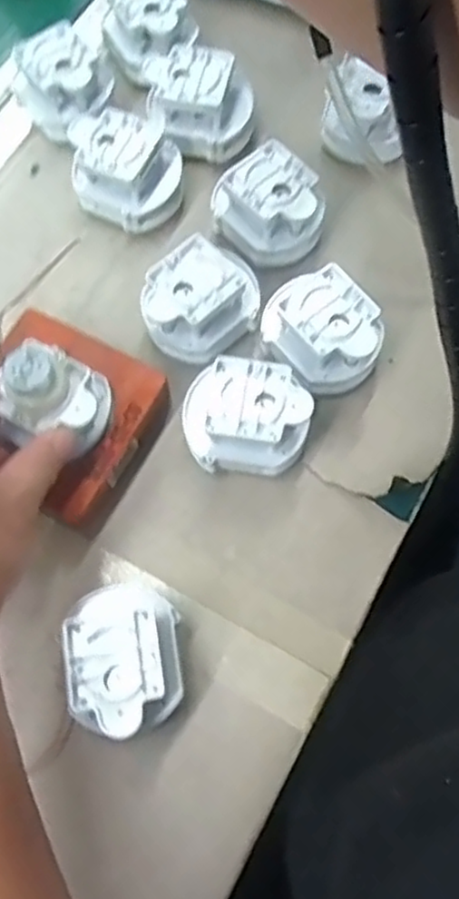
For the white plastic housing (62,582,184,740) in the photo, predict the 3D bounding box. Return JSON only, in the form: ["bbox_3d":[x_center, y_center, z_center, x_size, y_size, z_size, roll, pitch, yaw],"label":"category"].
[{"bbox_3d":[-0.052,0.106,0.358,0.053,0.048,0.069,-6,71,1],"label":"white plastic housing"}]

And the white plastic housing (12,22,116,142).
[{"bbox_3d":[-0.107,-0.251,0.480,0.067,0.040,0.059,-38,73,-10],"label":"white plastic housing"}]

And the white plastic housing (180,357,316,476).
[{"bbox_3d":[0.009,-0.015,0.400,0.070,0.051,0.052,-1,71,3],"label":"white plastic housing"}]

